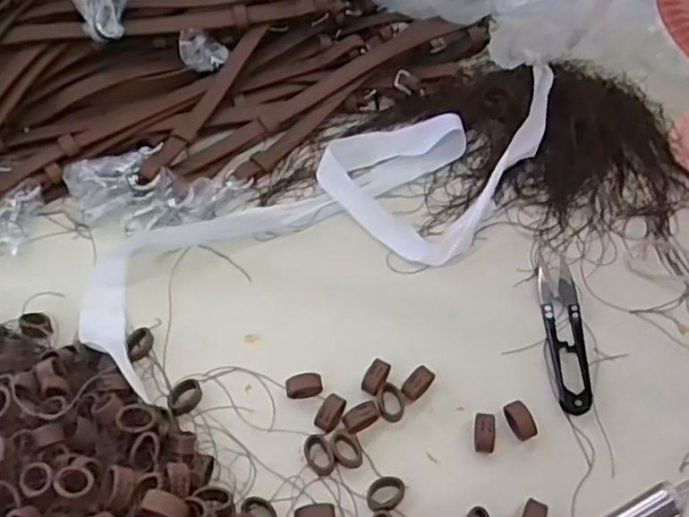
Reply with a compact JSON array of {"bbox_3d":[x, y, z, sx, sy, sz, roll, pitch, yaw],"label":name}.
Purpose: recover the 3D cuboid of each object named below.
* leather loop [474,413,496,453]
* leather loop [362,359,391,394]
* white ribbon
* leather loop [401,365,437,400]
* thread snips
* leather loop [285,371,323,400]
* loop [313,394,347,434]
[{"bbox_3d":[0.077,0.096,0.341,0.011,0.012,0.020,5,56,5],"label":"leather loop"},{"bbox_3d":[0.019,0.068,0.360,0.011,0.009,0.019,28,62,20],"label":"leather loop"},{"bbox_3d":[-0.003,-0.039,0.422,0.360,0.033,0.125,-24,58,-13],"label":"white ribbon"},{"bbox_3d":[0.043,0.073,0.358,0.012,0.011,0.019,36,64,23],"label":"leather loop"},{"bbox_3d":[0.132,0.045,0.374,0.021,0.007,0.099,3,56,4],"label":"thread snips"},{"bbox_3d":[-0.024,0.075,0.362,0.021,0.007,0.013,-10,56,-5],"label":"leather loop"},{"bbox_3d":[-0.007,0.087,0.350,0.012,0.007,0.023,27,61,19],"label":"loop"}]

